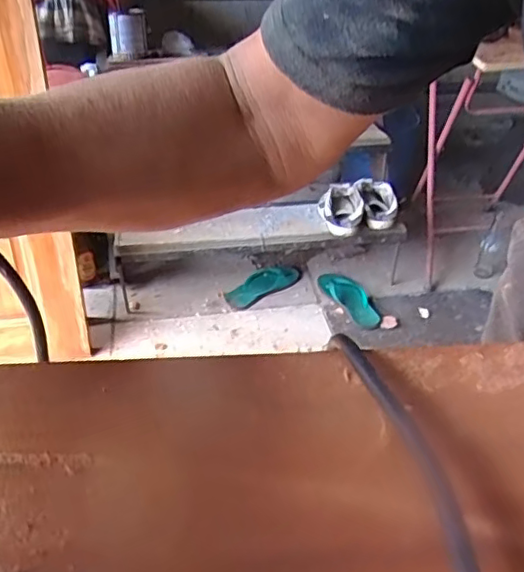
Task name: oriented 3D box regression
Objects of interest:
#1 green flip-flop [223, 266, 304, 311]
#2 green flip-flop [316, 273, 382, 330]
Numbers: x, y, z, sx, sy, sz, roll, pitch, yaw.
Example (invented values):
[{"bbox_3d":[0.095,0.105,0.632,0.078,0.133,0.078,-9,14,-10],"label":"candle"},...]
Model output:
[{"bbox_3d":[0.006,-0.005,1.847,0.267,0.033,0.104,-25,44,-33],"label":"green flip-flop"},{"bbox_3d":[0.274,0.040,1.798,0.104,0.035,0.262,-17,40,-25],"label":"green flip-flop"}]

